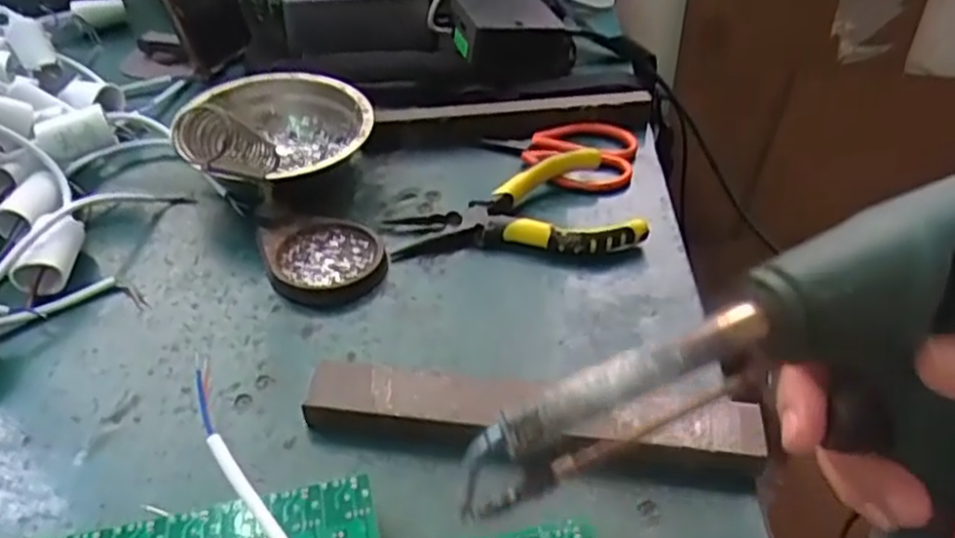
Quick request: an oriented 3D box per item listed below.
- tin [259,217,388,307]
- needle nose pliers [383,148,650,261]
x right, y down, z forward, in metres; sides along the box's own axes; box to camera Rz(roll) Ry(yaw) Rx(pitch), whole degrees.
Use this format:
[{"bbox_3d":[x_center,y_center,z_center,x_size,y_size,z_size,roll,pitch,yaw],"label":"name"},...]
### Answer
[{"bbox_3d":[-0.090,-0.006,0.438,0.068,0.015,0.069,0,41,0],"label":"tin"},{"bbox_3d":[0.023,-0.042,0.467,0.150,0.026,0.082,-2,41,-2],"label":"needle nose pliers"}]

